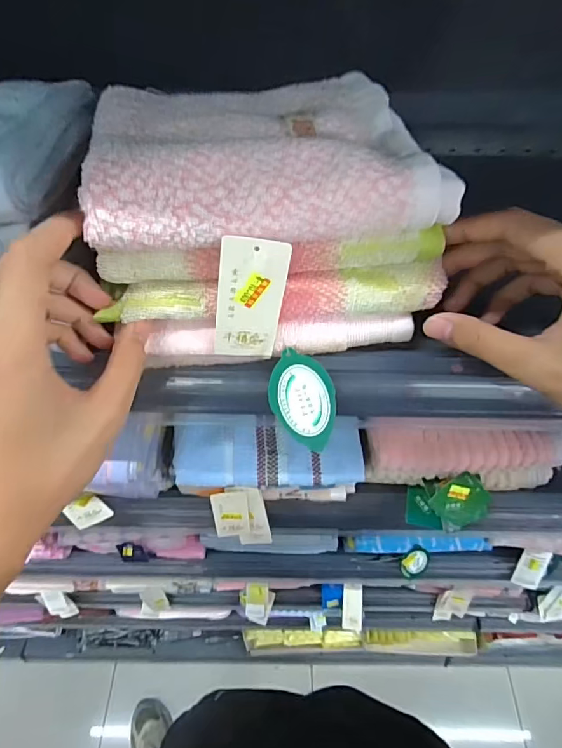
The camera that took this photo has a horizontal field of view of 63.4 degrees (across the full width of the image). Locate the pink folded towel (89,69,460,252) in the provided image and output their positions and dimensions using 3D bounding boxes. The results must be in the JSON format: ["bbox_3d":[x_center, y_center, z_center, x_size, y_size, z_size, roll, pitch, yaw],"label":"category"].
[{"bbox_3d":[-0.013,-0.134,0.260,0.179,0.034,0.144,-9,55,-7],"label":"pink folded towel"}]

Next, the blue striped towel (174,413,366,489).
[{"bbox_3d":[-0.011,0.072,0.432,0.176,0.040,0.059,-2,54,-2],"label":"blue striped towel"}]

